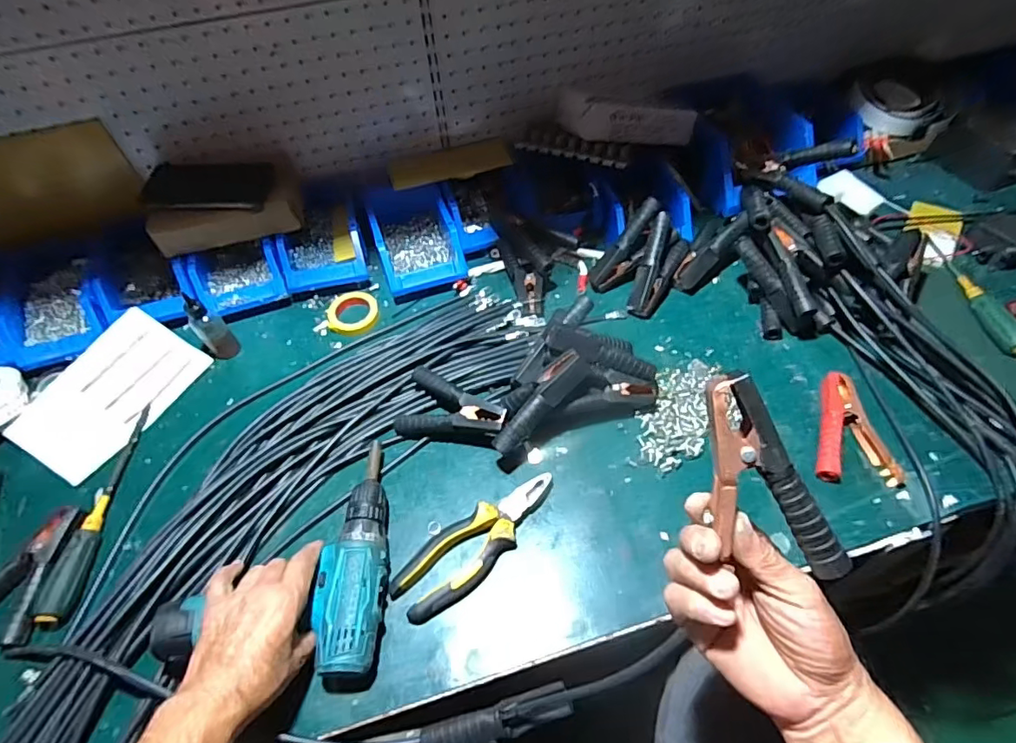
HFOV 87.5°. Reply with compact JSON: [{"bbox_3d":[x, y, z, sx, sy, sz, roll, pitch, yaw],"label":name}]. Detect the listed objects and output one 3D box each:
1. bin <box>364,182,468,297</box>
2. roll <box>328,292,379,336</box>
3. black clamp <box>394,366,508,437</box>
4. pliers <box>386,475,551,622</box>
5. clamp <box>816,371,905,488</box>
[{"bbox_3d":[-0.139,-0.206,0.783,0.115,0.050,0.177,-18,61,-7],"label":"bin"},{"bbox_3d":[-0.219,-0.082,0.751,0.069,0.016,0.063,-1,54,2],"label":"roll"},{"bbox_3d":[-0.066,0.048,0.633,0.134,0.044,0.079,17,57,14],"label":"black clamp"},{"bbox_3d":[-0.031,0.175,0.555,0.195,0.028,0.067,-34,60,-20],"label":"pliers"},{"bbox_3d":[0.387,0.061,0.603,0.089,0.018,0.133,2,54,4],"label":"clamp"}]

